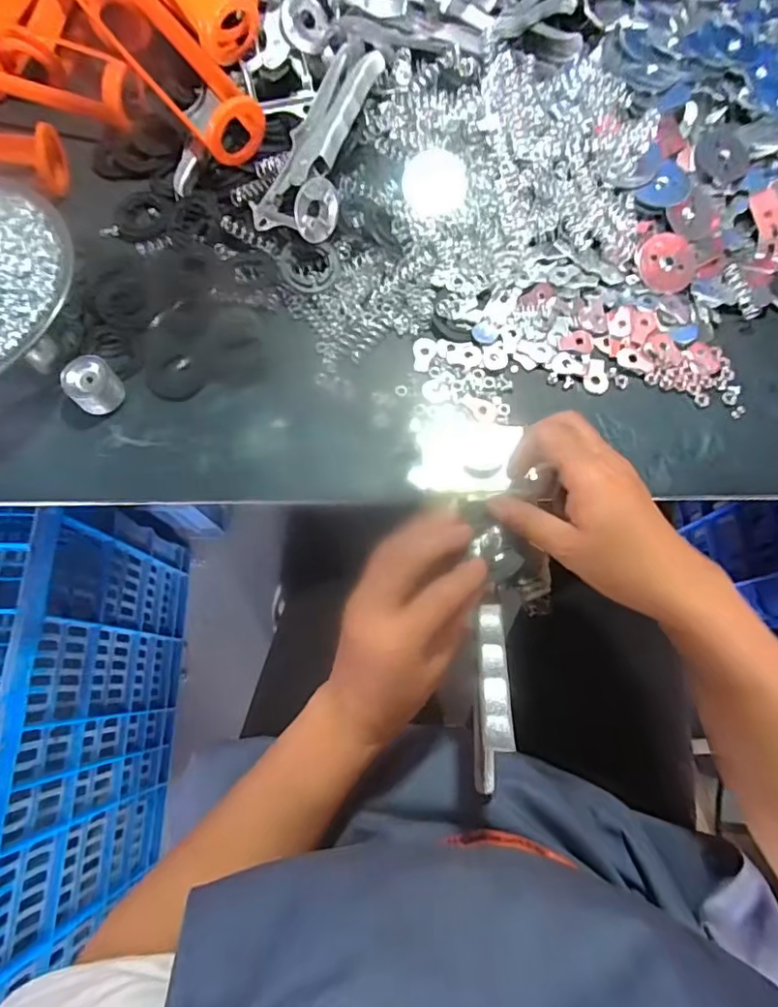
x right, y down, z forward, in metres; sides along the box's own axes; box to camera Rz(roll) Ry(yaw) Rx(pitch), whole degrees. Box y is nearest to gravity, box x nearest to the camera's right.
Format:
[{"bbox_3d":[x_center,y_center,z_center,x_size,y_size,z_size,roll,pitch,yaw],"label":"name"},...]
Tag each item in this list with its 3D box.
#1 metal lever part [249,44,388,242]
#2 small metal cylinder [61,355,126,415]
[{"bbox_3d":[-0.054,-0.295,0.442,0.065,0.039,0.178,18,74,6],"label":"metal lever part"},{"bbox_3d":[-0.219,-0.088,0.407,0.035,0.032,0.031,-43,77,-11],"label":"small metal cylinder"}]

